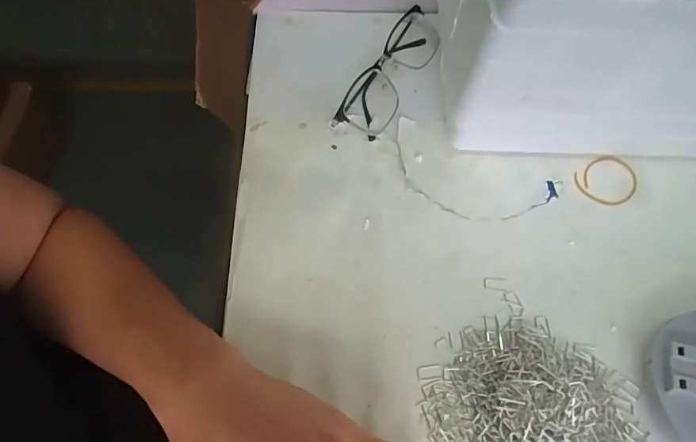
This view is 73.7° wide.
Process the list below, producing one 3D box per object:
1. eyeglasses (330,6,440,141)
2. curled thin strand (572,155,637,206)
[{"bbox_3d":[0.036,-0.130,0.395,0.046,0.025,0.156,26,65,12],"label":"eyeglasses"},{"bbox_3d":[0.208,-0.032,0.369,0.055,0.005,0.041,-32,68,-16],"label":"curled thin strand"}]

